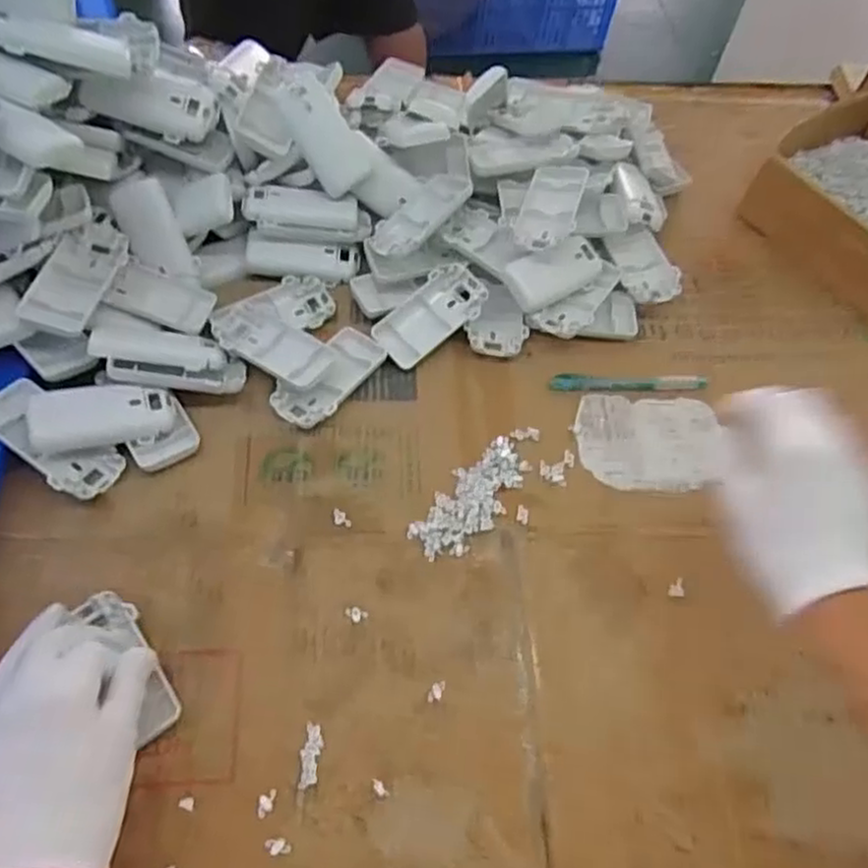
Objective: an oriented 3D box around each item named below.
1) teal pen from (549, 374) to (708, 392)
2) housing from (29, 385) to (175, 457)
[{"bbox_3d":[0.157,-0.042,0.593,0.123,0.010,0.013,1,62,-3],"label":"teal pen"},{"bbox_3d":[-0.233,-0.012,0.519,0.091,0.014,0.043,-9,88,-21],"label":"housing"}]

